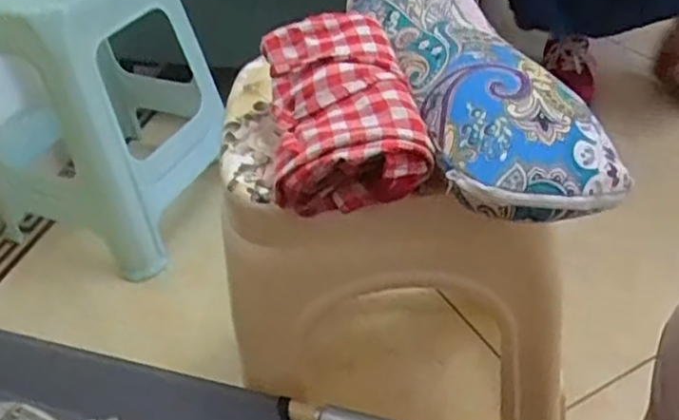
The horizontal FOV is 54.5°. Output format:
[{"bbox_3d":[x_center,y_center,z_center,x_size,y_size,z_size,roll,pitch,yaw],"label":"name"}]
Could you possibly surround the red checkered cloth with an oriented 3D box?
[{"bbox_3d":[0.002,-0.080,0.529,0.112,0.075,0.186,-9,40,-1],"label":"red checkered cloth"}]

